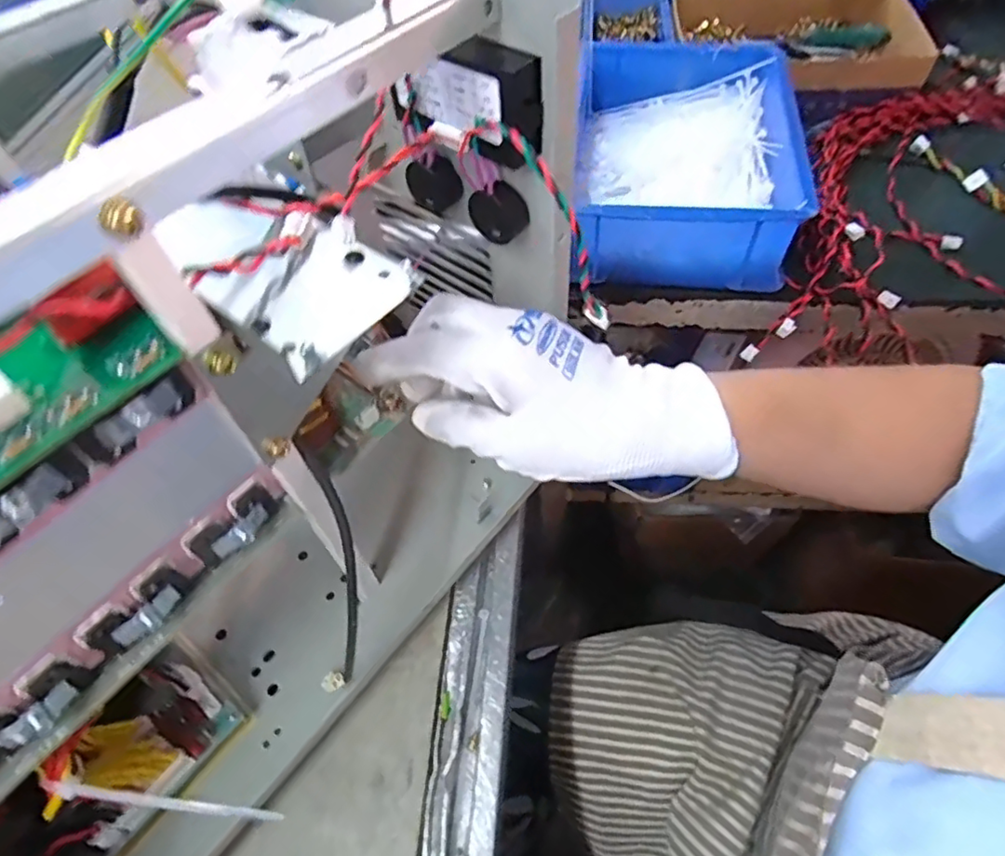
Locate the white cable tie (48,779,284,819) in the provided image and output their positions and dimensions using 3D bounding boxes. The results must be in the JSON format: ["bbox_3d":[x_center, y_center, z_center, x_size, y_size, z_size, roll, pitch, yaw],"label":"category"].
[{"bbox_3d":[-0.136,0.150,0.237,0.094,0.011,0.006,4,56,6],"label":"white cable tie"}]

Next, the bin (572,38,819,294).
[{"bbox_3d":[0.163,-0.261,0.573,0.205,0.082,0.299,5,56,6],"label":"bin"}]

